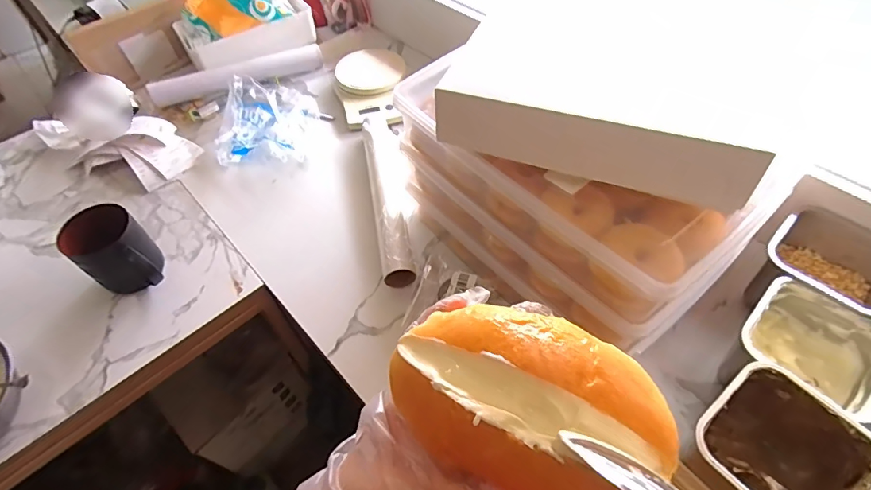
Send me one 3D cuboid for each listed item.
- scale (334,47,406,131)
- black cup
[{"bbox_3d":[-0.119,-0.291,0.831,0.129,0.039,0.210,-4,53,-3],"label":"scale"},{"bbox_3d":[-0.419,0.010,0.598,0.091,0.096,0.082,34,60,23],"label":"black cup"}]

